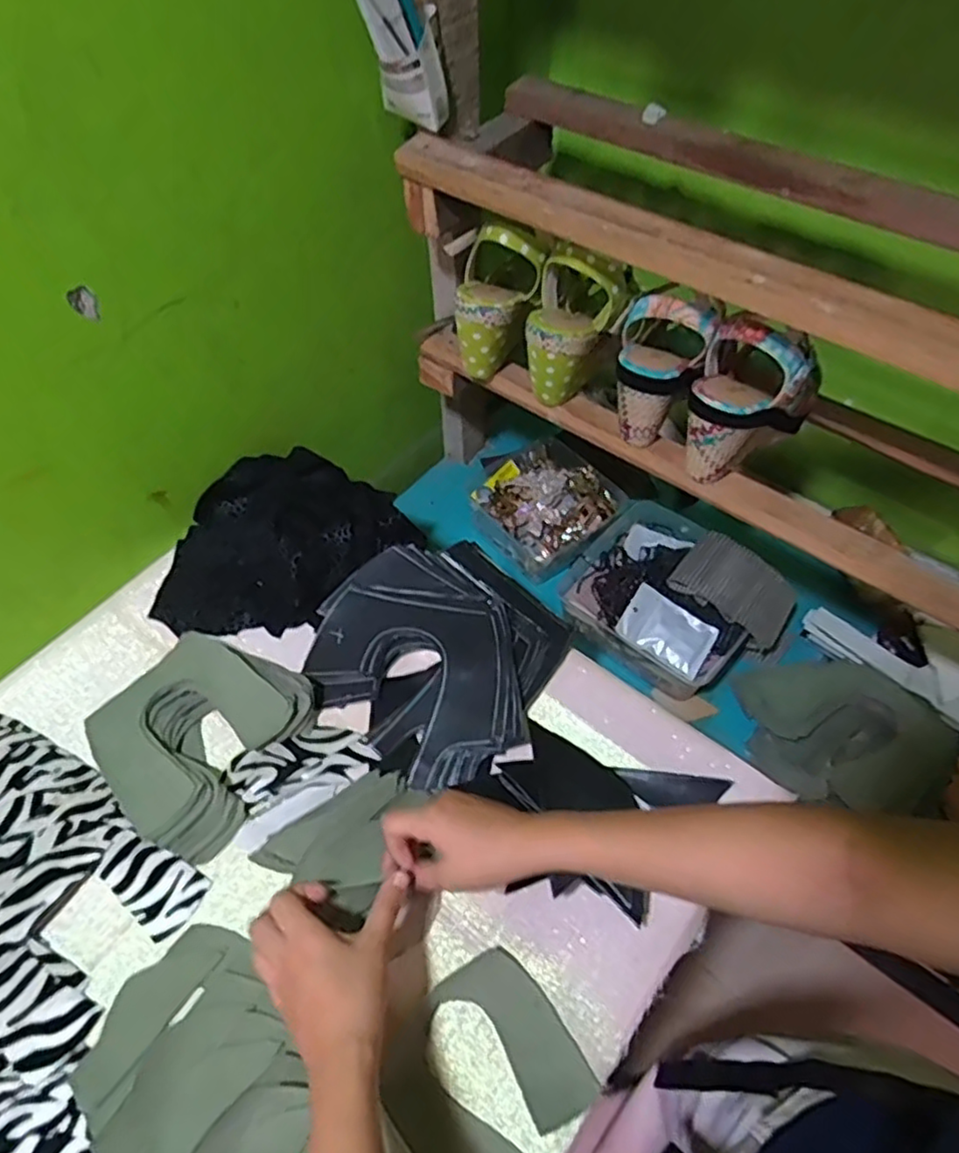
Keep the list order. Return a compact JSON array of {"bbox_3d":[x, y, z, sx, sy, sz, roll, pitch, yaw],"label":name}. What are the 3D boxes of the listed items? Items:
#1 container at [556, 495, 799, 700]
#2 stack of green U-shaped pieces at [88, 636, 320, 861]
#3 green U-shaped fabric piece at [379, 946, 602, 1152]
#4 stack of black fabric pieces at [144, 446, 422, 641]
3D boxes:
[{"bbox_3d":[0.225,0.019,0.778,0.234,0.076,0.197,37,63,23],"label":"container"},{"bbox_3d":[-0.247,0.133,0.582,0.158,0.043,0.162,25,58,16],"label":"stack of green U-shaped pieces"},{"bbox_3d":[0.004,0.341,0.464,0.125,0.007,0.117,-37,63,-23],"label":"green U-shaped fabric piece"},{"bbox_3d":[-0.216,-0.035,0.686,0.239,0.065,0.205,-37,63,-23],"label":"stack of black fabric pieces"}]

